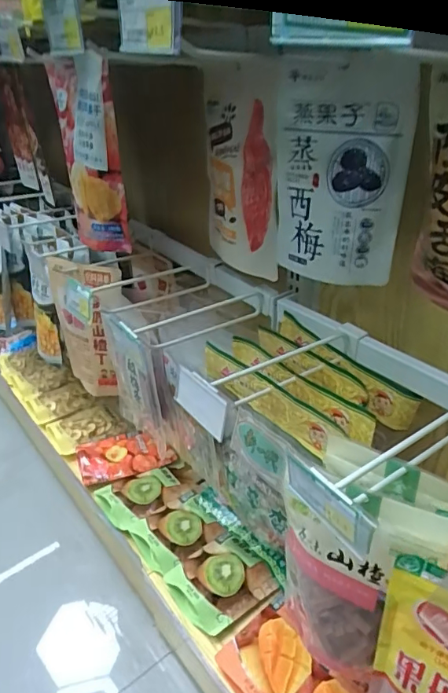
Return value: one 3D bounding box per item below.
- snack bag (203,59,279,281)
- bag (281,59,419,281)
[{"bbox_3d":[0.016,-0.197,0.580,0.033,0.237,0.168,-19,35,-24],"label":"snack bag"},{"bbox_3d":[0.105,-0.163,0.482,0.133,0.207,0.030,24,38,31],"label":"bag"}]

